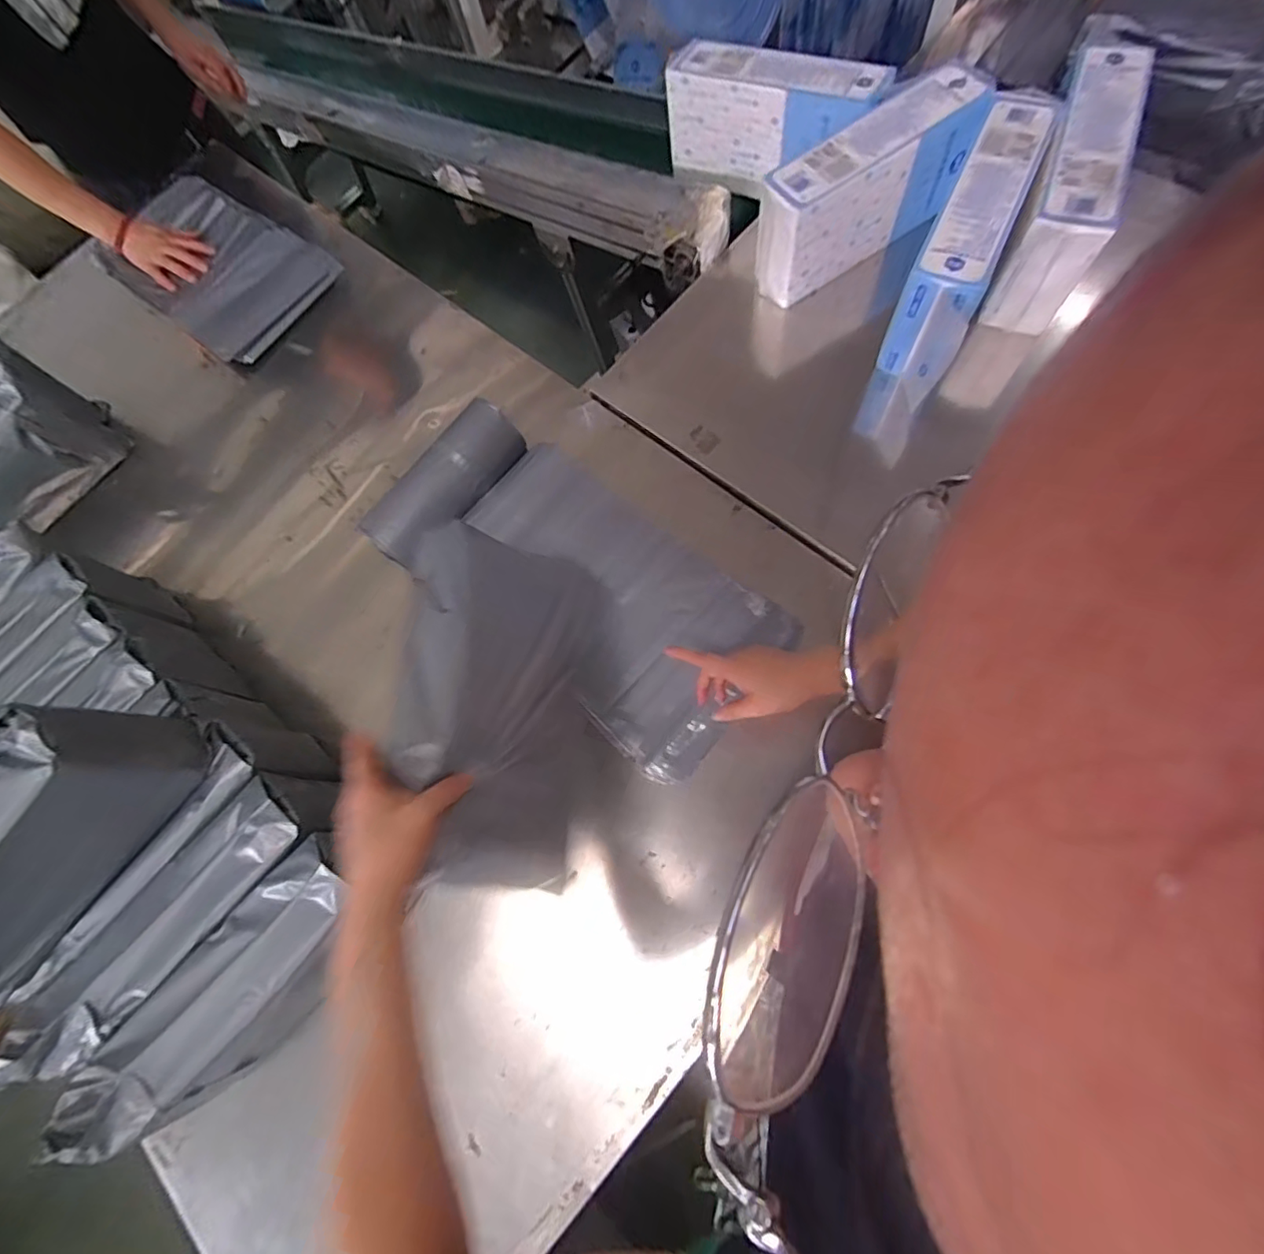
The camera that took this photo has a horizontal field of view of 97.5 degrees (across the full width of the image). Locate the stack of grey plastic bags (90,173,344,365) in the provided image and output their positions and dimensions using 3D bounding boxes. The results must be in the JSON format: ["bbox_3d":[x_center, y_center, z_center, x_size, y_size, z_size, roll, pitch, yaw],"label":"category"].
[{"bbox_3d":[-0.773,-0.671,1.026,0.490,0.060,0.261,32,80,17],"label":"stack of grey plastic bags"}]

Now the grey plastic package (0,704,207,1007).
[{"bbox_3d":[-0.580,0.217,0.516,0.089,0.165,0.296,31,80,17],"label":"grey plastic package"}]

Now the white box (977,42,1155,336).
[{"bbox_3d":[0.577,-0.580,0.747,0.093,0.189,0.313,16,76,14],"label":"white box"}]

